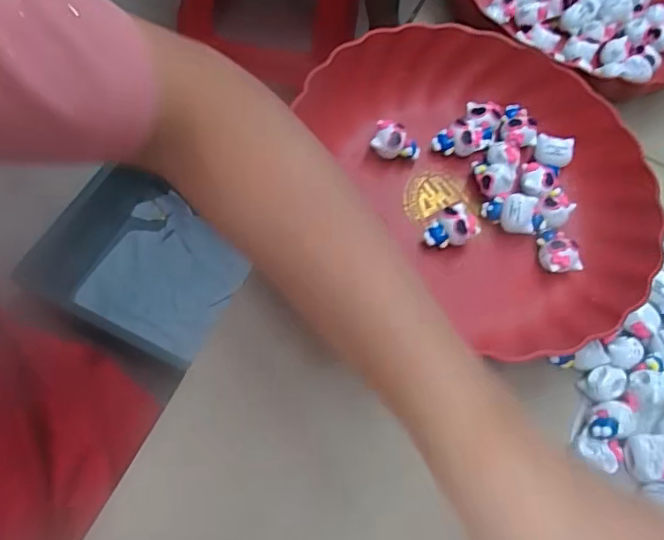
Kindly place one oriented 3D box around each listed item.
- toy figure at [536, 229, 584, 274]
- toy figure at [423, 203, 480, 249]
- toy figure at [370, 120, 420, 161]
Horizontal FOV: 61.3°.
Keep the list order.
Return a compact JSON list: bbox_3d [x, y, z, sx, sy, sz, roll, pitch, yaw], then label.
[{"bbox_3d":[0.153,-0.013,0.382,0.027,0.018,0.031,-8,64,-8],"label":"toy figure"},{"bbox_3d":[0.078,-0.025,0.372,0.033,0.023,0.024,-30,69,-17],"label":"toy figure"},{"bbox_3d":[0.046,-0.090,0.400,0.033,0.024,0.022,18,63,6],"label":"toy figure"}]

